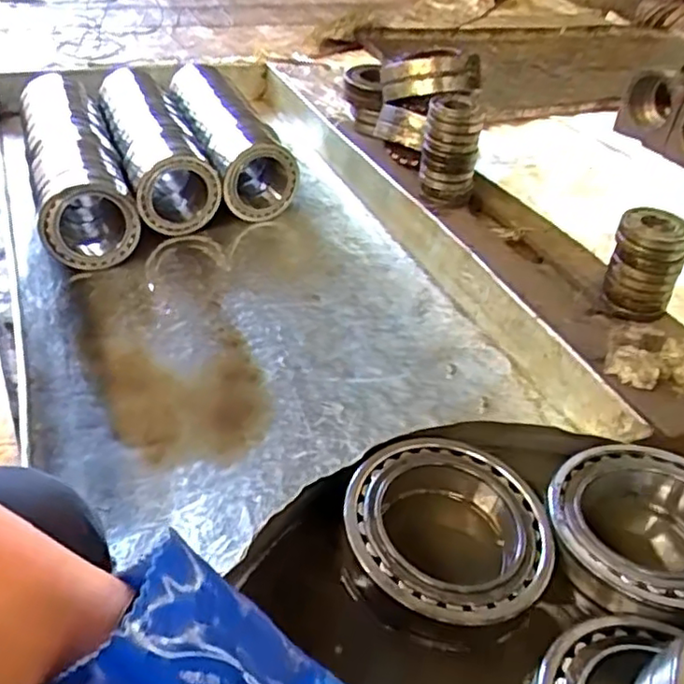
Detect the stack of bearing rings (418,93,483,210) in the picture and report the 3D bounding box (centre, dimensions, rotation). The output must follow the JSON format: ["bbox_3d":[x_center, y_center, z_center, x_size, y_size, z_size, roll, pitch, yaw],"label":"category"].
[{"bbox_3d":[0.225,-0.389,1.371,0.119,0.229,0.088,9,38,4],"label":"stack of bearing rings"}]

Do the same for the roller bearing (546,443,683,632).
[{"bbox_3d":[0.252,0.159,0.539,0.162,0.061,0.165,21,40,18],"label":"roller bearing"}]

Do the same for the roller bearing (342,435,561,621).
[{"bbox_3d":[0.086,0.155,0.529,0.164,0.050,0.159,4,38,-3],"label":"roller bearing"}]

